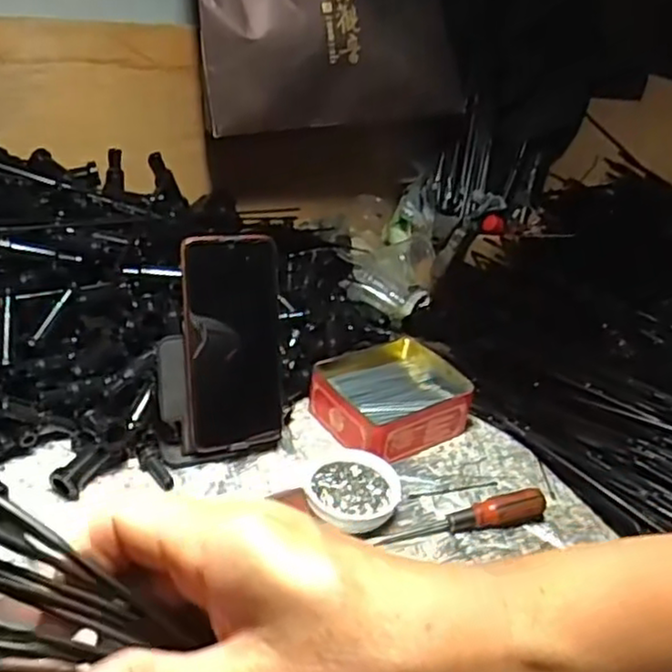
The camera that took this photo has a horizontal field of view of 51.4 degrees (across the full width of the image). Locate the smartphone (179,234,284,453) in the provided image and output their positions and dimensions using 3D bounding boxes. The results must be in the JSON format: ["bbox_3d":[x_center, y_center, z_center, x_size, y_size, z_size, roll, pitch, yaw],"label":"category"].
[{"bbox_3d":[-0.078,0.006,0.553,0.082,0.166,0.008,-5,10,-26],"label":"smartphone"}]

